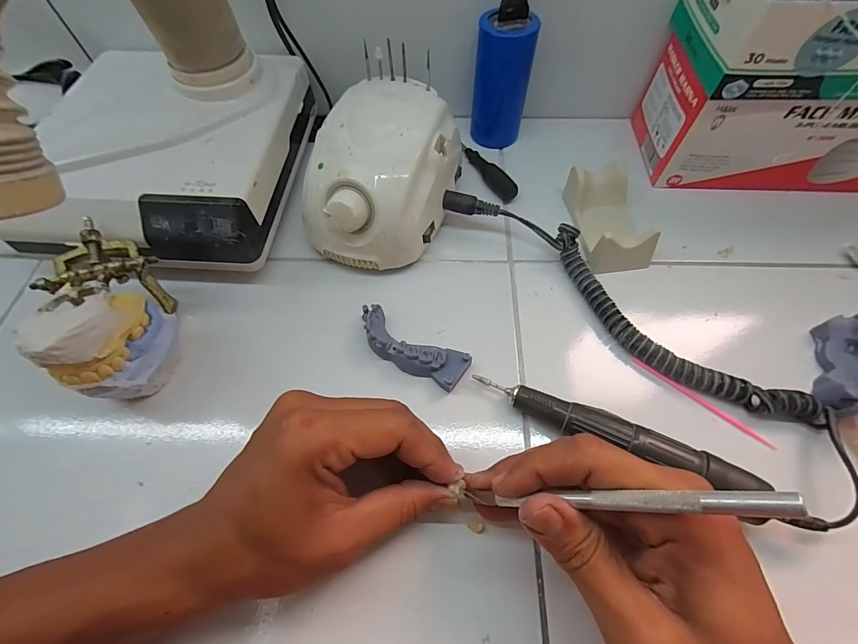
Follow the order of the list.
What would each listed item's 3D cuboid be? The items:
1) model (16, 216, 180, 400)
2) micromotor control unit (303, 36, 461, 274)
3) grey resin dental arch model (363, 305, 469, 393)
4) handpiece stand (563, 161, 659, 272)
[{"bbox_3d":[-0.212,-0.010,0.257,0.061,0.075,0.110,-24,64,-13],"label":"model"},{"bbox_3d":[-0.035,-0.117,0.312,0.103,0.084,0.139,16,62,9],"label":"micromotor control unit"},{"bbox_3d":[-0.015,0.019,0.274,0.085,0.022,0.031,27,64,14],"label":"grey resin dental arch model"},{"bbox_3d":[0.149,-0.086,0.317,0.049,0.031,0.094,-6,61,-3],"label":"handpiece stand"}]

